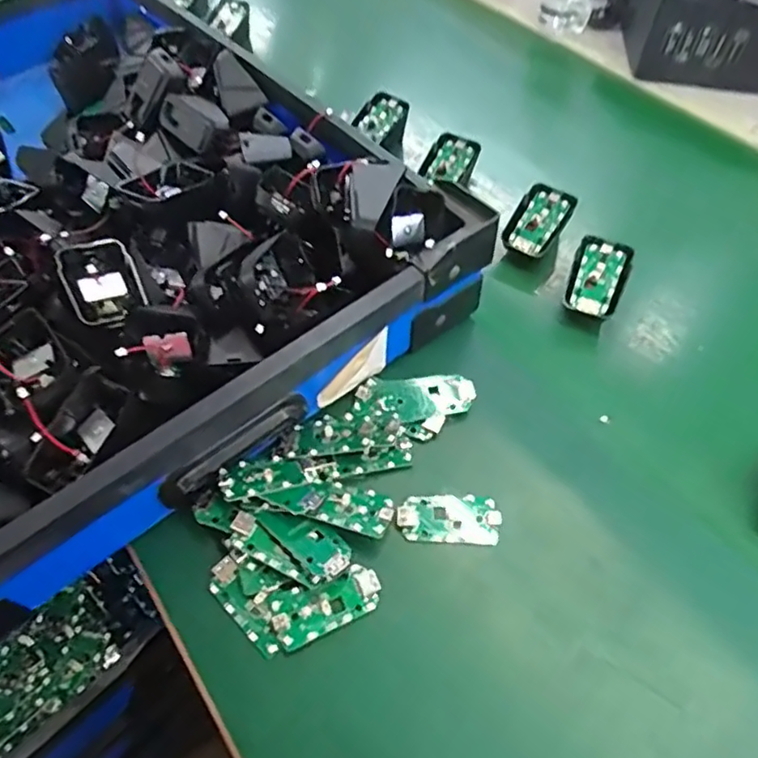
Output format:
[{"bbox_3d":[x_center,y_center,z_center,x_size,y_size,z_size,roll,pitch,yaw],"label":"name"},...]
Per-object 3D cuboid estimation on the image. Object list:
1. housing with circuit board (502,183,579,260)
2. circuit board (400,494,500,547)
[{"bbox_3d":[0.139,-0.136,0.530,0.044,0.015,0.069,29,78,19],"label":"housing with circuit board"},{"bbox_3d":[0.045,0.088,0.387,0.063,0.007,0.032,1,53,1],"label":"circuit board"}]

